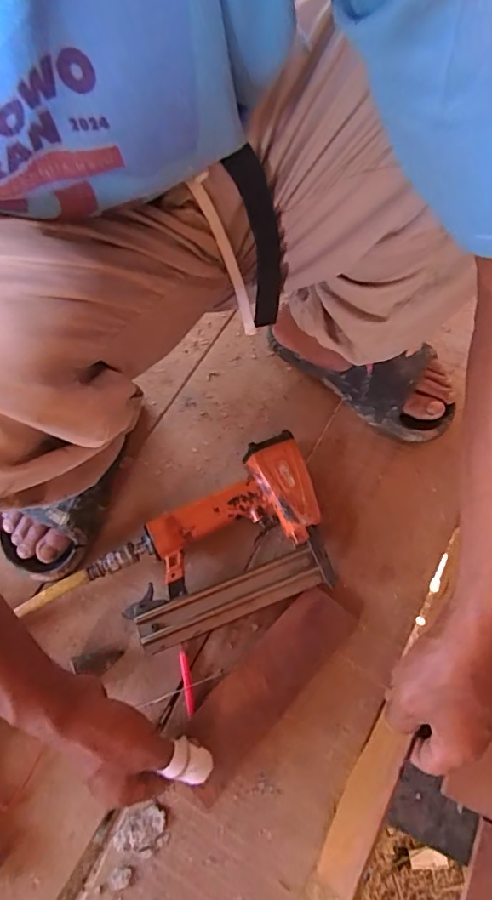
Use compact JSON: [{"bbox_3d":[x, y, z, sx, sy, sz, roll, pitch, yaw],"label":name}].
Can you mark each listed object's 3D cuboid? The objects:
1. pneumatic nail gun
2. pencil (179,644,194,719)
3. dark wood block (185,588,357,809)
[{"bbox_3d":[-0.039,0.103,0.554,0.256,0.056,0.170,-19,66,-6],"label":"pneumatic nail gun"},{"bbox_3d":[-0.061,0.238,0.519,0.008,0.010,0.068,-11,66,-2],"label":"pencil"},{"bbox_3d":[0.020,0.236,0.505,0.068,0.030,0.214,39,69,18],"label":"dark wood block"}]

